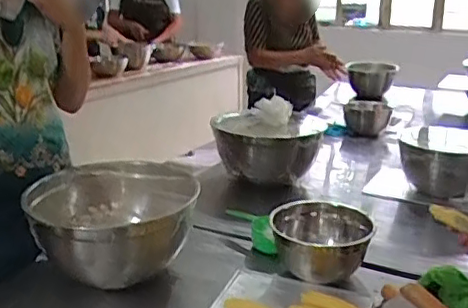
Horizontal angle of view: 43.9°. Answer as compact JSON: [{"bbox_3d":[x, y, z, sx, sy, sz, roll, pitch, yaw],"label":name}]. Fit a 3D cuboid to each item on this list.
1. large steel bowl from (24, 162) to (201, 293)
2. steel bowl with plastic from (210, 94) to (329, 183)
[{"bbox_3d":[-0.213,0.122,1.053,0.285,0.146,0.232,1,17,-2],"label":"large steel bowl"},{"bbox_3d":[0.097,-0.036,1.540,0.298,0.221,0.272,1,17,0],"label":"steel bowl with plastic"}]

